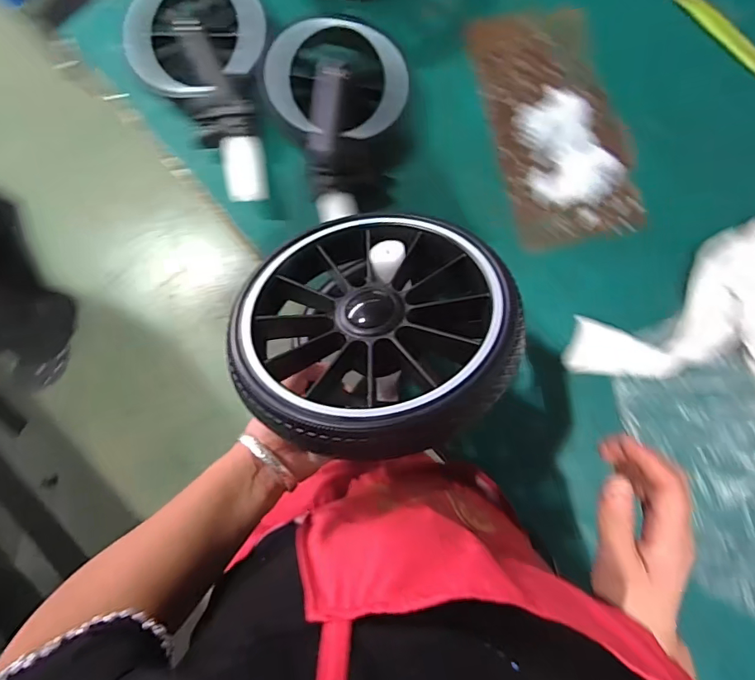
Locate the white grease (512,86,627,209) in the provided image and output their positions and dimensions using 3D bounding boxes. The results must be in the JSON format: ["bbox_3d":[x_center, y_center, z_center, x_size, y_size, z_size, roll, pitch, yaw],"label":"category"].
[{"bbox_3d":[0.228,-0.233,0.607,0.105,0.017,0.148,-30,85,-3],"label":"white grease"}]

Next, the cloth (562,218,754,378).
[{"bbox_3d":[0.399,-0.014,0.571,0.327,0.062,0.176,-29,85,-3],"label":"cloth"}]

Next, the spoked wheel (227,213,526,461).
[{"bbox_3d":[-0.002,-0.008,0.390,0.215,0.041,0.215,-4,53,5],"label":"spoked wheel"}]

